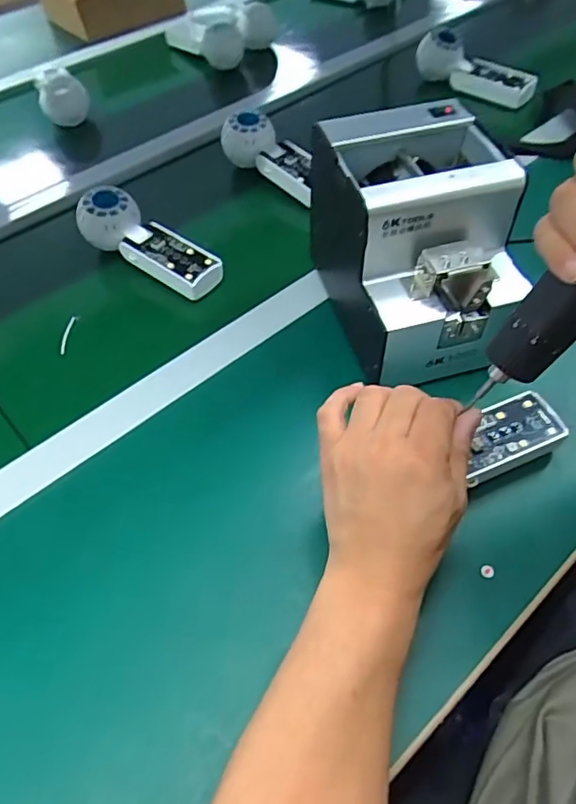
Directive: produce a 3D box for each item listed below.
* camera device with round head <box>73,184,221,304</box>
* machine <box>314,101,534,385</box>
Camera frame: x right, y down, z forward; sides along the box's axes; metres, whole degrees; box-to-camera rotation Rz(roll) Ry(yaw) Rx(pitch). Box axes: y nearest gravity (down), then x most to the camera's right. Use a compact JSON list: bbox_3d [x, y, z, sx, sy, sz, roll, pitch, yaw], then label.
[{"bbox_3d":[-0.143,-0.165,0.590,0.169,0.047,0.062,33,58,8],"label":"camera device with round head"},{"bbox_3d":[0.109,-0.133,0.475,0.133,0.149,0.181,-11,53,-9],"label":"machine"}]

